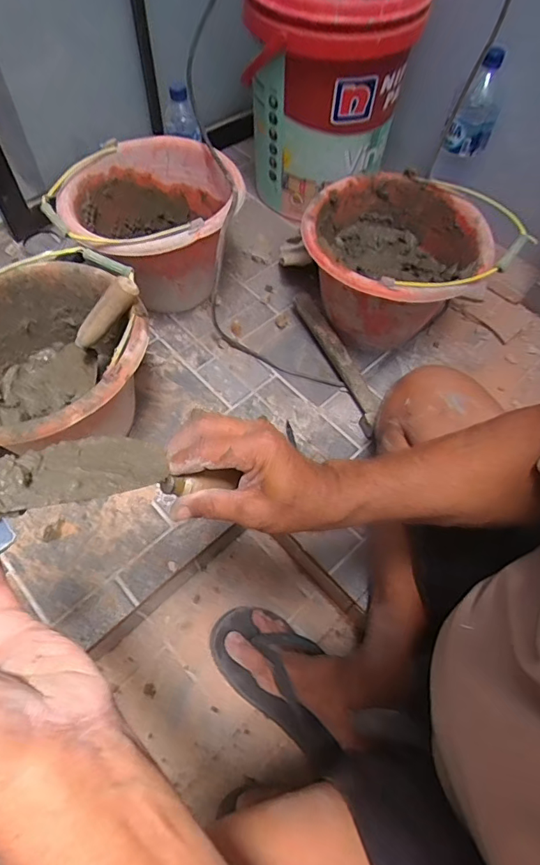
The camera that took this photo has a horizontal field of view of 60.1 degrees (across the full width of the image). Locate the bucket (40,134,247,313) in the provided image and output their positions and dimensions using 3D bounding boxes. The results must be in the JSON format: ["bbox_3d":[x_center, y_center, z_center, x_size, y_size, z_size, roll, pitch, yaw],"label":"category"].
[{"bbox_3d":[-0.196,-0.344,0.827,0.271,0.202,0.266,2,61,-3],"label":"bucket"}]

